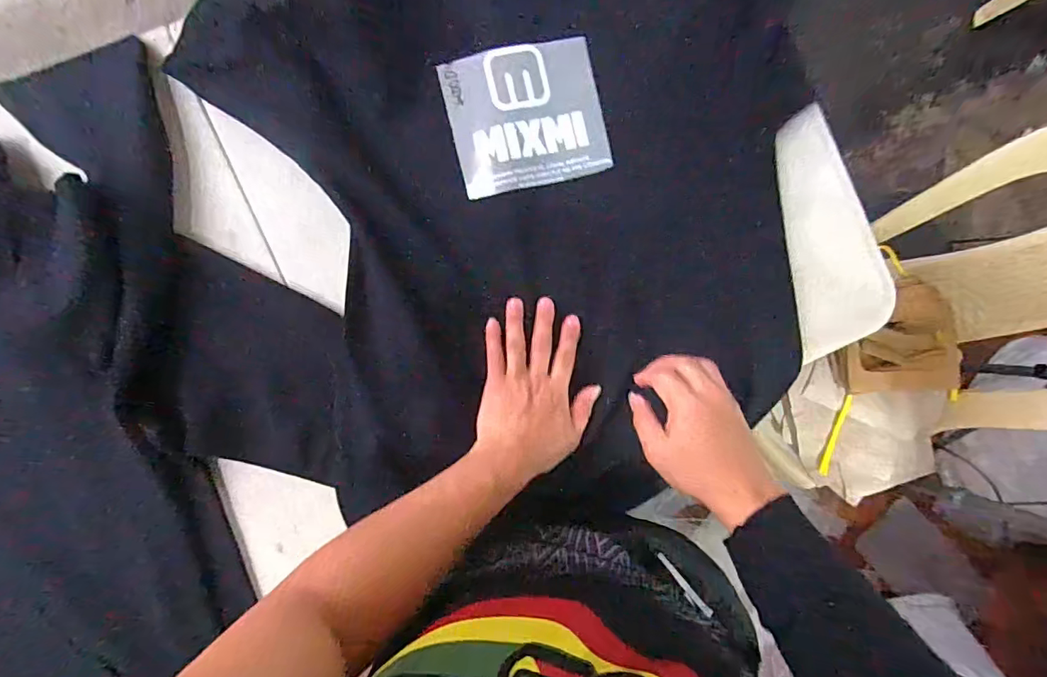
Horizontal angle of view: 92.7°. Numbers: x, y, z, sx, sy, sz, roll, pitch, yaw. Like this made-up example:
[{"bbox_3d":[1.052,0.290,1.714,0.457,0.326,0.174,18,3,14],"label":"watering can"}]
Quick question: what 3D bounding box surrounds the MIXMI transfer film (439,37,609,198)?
[{"bbox_3d":[0.004,-0.234,0.528,0.158,0.009,0.144,-14,92,-7],"label":"MIXMI transfer film"}]

